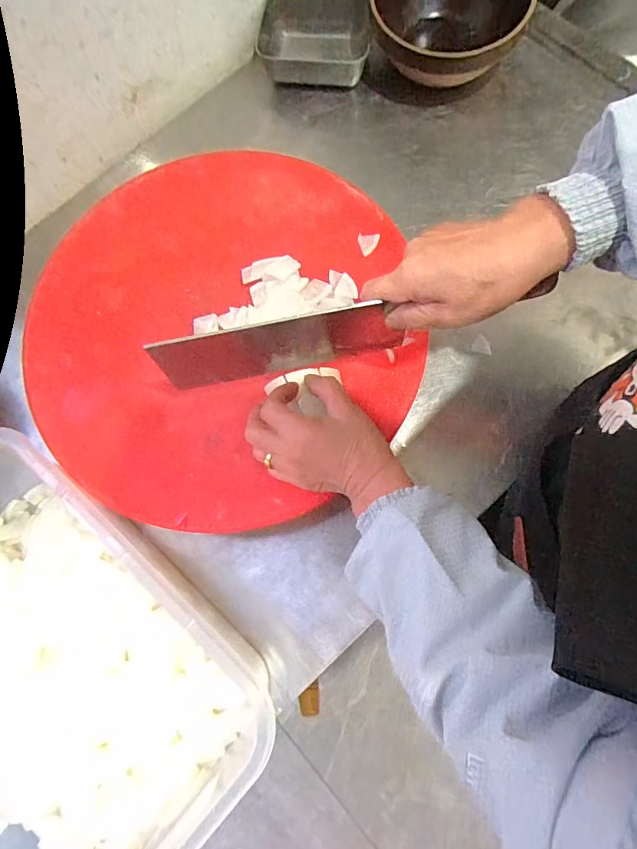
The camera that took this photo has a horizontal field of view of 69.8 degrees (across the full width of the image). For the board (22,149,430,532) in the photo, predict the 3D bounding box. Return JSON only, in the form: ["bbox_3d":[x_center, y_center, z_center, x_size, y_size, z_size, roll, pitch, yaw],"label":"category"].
[{"bbox_3d":[-0.100,-0.108,0.462,0.370,0.033,0.404,-1,76,4],"label":"board"}]

